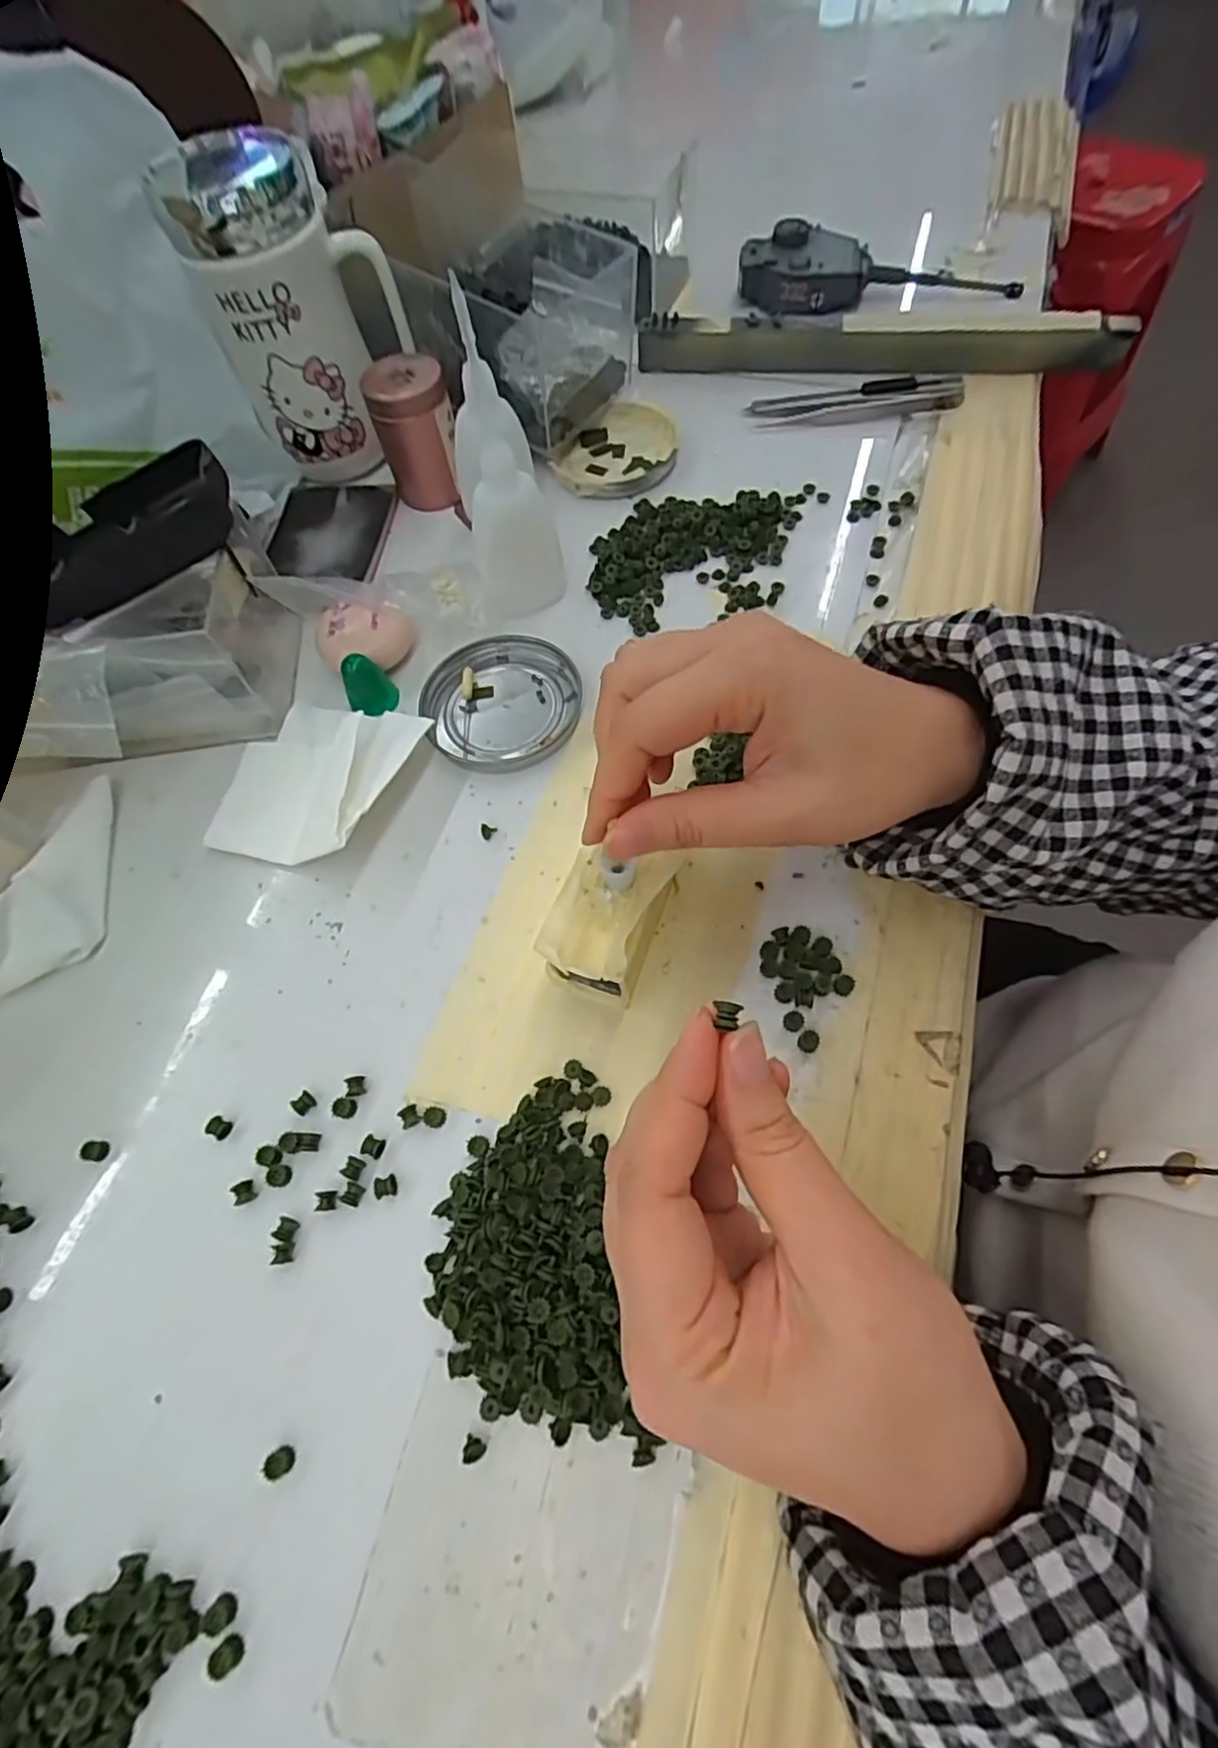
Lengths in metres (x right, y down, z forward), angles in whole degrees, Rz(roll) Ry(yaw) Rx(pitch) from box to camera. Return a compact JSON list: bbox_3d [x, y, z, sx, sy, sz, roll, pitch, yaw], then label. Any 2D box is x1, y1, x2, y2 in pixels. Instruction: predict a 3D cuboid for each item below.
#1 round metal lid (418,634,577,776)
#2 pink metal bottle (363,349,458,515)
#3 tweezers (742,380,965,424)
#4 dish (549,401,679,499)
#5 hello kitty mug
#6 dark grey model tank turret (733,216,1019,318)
[{"bbox_3d":[-0.053,-0.088,0.335,0.077,0.008,0.077,-1,64,3],"label":"round metal lid"},{"bbox_3d":[-0.111,-0.255,0.390,0.043,0.069,0.036,-16,64,-4],"label":"pink metal bottle"},{"bbox_3d":[0.154,-0.294,0.416,0.131,0.009,0.029,0,64,4],"label":"tweezers"},{"bbox_3d":[0.006,-0.260,0.414,0.069,0.011,0.082,22,68,13],"label":"dish"},{"bbox_3d":[-0.165,-0.302,0.370,0.074,0.134,0.071,17,67,12],"label":"hello kitty mug"},{"bbox_3d":[0.184,-0.415,0.457,0.186,0.032,0.049,1,64,4],"label":"dark grey model tank turret"}]

